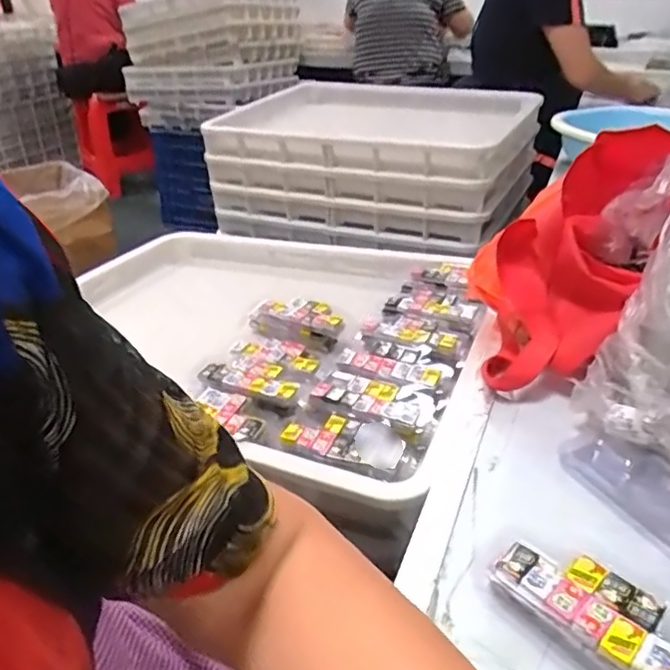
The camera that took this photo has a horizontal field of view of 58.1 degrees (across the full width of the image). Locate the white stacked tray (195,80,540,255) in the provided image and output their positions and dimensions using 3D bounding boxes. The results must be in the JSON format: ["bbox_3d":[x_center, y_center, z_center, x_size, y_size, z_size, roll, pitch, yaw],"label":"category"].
[{"bbox_3d":[0.043,-0.359,1.253,0.667,0.228,0.388,16,35,23],"label":"white stacked tray"}]

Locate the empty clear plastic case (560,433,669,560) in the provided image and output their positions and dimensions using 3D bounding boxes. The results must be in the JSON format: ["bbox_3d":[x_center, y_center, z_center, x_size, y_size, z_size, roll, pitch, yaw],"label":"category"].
[{"bbox_3d":[0.234,0.119,0.436,0.067,0.015,0.137,-14,34,-22],"label":"empty clear plastic case"}]

